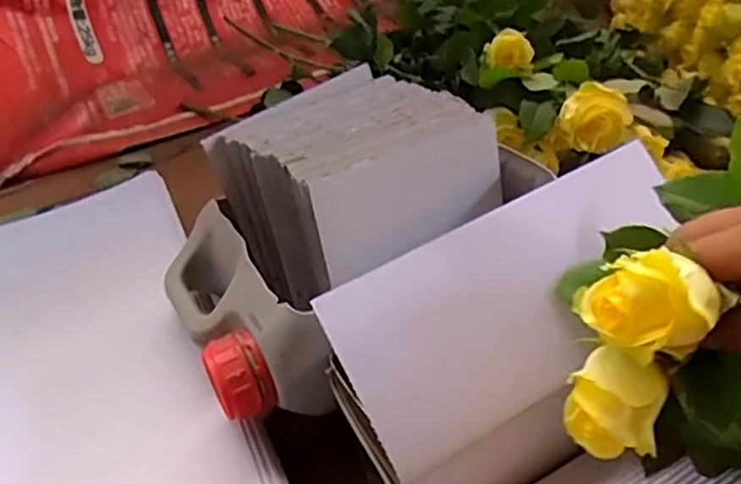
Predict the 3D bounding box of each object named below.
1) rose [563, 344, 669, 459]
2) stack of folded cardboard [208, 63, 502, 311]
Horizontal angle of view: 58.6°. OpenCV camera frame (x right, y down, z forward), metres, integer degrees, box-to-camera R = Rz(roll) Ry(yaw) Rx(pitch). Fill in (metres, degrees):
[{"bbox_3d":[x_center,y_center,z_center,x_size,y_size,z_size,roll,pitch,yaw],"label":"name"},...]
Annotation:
[{"bbox_3d":[0.091,0.060,0.246,0.034,0.031,0.025,8,42,12],"label":"rose"},{"bbox_3d":[-0.002,-0.028,0.551,0.172,0.156,0.179,-33,49,-30],"label":"stack of folded cardboard"}]

